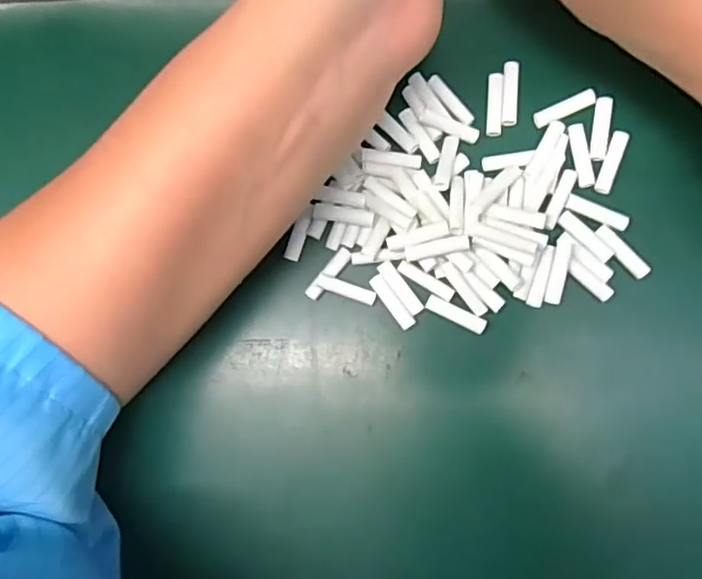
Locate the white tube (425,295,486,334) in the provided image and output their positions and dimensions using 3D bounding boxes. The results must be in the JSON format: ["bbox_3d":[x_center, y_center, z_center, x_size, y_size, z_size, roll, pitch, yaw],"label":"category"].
[{"bbox_3d":[0.038,0.009,0.215,0.022,0.004,0.006,25,89,7],"label":"white tube"}]

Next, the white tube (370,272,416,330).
[{"bbox_3d":[0.015,0.004,0.217,0.006,0.004,0.023,-37,83,2],"label":"white tube"}]

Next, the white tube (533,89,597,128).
[{"bbox_3d":[0.079,-0.067,0.217,0.023,0.004,0.007,-23,84,4],"label":"white tube"}]

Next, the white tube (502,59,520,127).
[{"bbox_3d":[0.059,-0.073,0.220,0.006,0.004,0.024,3,86,6],"label":"white tube"}]

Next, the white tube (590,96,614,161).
[{"bbox_3d":[0.091,-0.059,0.215,0.006,0.004,0.023,8,87,6],"label":"white tube"}]

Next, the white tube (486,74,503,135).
[{"bbox_3d":[0.054,-0.069,0.220,0.006,0.004,0.023,3,86,6],"label":"white tube"}]

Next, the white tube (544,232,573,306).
[{"bbox_3d":[0.074,-0.008,0.210,0.006,0.006,0.026,10,87,6],"label":"white tube"}]

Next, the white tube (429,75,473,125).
[{"bbox_3d":[0.037,-0.071,0.221,0.006,0.004,0.023,-39,83,2],"label":"white tube"}]

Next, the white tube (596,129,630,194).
[{"bbox_3d":[0.094,-0.046,0.213,0.006,0.004,0.024,20,88,7],"label":"white tube"}]

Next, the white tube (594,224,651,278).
[{"bbox_3d":[0.097,-0.014,0.209,0.006,0.004,0.023,-40,83,2],"label":"white tube"}]

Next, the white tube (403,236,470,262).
[{"bbox_3d":[0.031,-0.015,0.213,0.023,0.005,0.006,-13,85,5],"label":"white tube"}]

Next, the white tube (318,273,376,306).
[{"bbox_3d":[-0.002,0.000,0.219,0.022,0.004,0.006,18,88,7],"label":"white tube"}]

